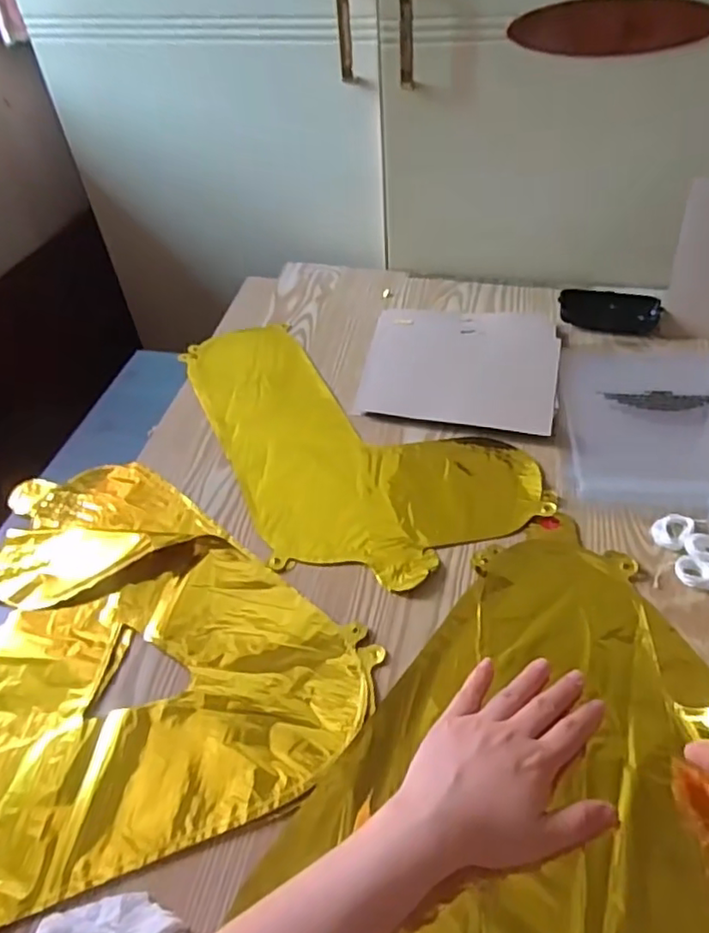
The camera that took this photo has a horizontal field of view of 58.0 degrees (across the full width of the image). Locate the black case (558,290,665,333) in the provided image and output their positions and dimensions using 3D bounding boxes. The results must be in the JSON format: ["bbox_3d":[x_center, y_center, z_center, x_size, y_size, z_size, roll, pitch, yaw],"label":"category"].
[{"bbox_3d":[0.292,-0.182,0.737,0.105,0.025,0.061,3,46,9],"label":"black case"}]

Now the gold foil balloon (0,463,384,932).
[{"bbox_3d":[-0.206,0.125,0.494,0.363,0.014,0.355,-19,47,-12],"label":"gold foil balloon"}]

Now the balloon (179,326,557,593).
[{"bbox_3d":[-0.012,-0.046,0.650,0.237,0.009,0.398,-21,47,-13],"label":"balloon"}]

